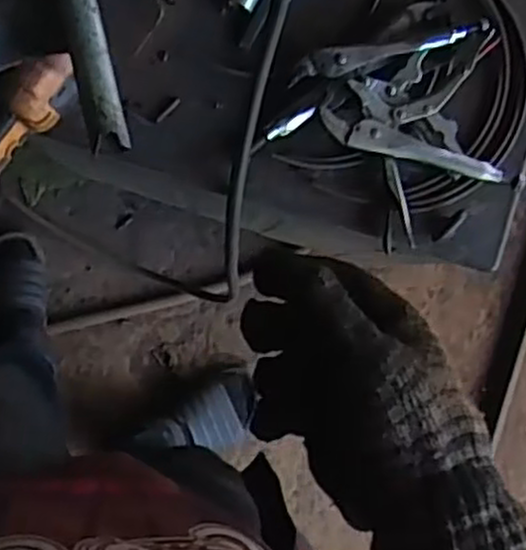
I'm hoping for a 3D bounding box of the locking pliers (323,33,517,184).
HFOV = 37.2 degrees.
[{"bbox_3d":[0.137,-0.132,0.687,0.161,0.029,0.124,-11,91,-5],"label":"locking pliers"}]

